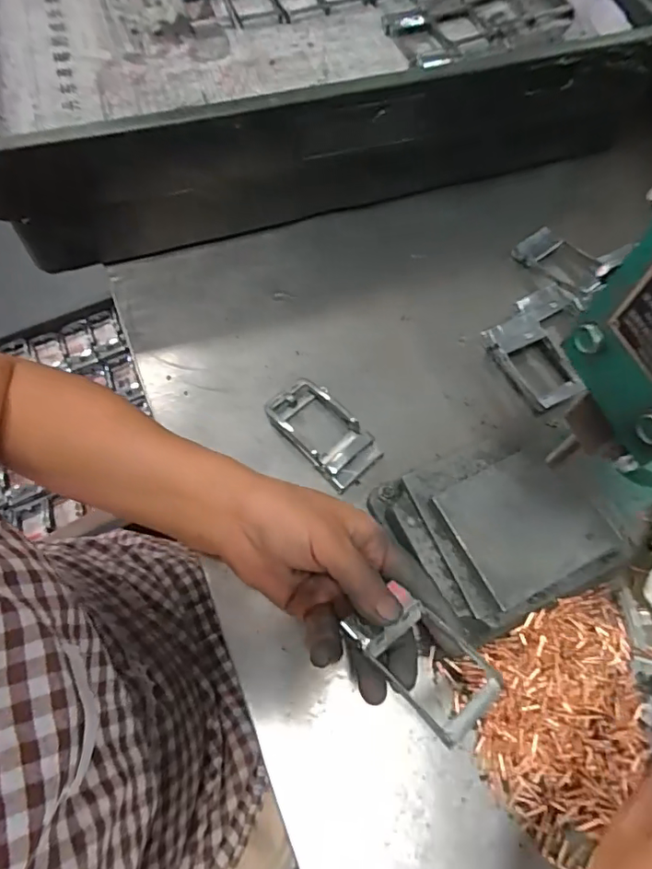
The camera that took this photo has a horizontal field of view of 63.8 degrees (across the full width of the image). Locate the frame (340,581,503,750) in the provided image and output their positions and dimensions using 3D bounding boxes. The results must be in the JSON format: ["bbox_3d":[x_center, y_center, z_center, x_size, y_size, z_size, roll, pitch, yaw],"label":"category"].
[{"bbox_3d":[0.048,0.109,0.252,0.043,0.008,0.067,-35,56,-27],"label":"frame"}]

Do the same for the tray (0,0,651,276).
[{"bbox_3d":[-0.025,-0.360,0.477,0.525,0.122,0.356,-16,66,-6],"label":"tray"}]

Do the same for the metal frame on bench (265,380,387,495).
[{"bbox_3d":[-0.002,-0.002,0.356,0.044,0.013,0.080,-40,70,-16],"label":"metal frame on bench"}]

